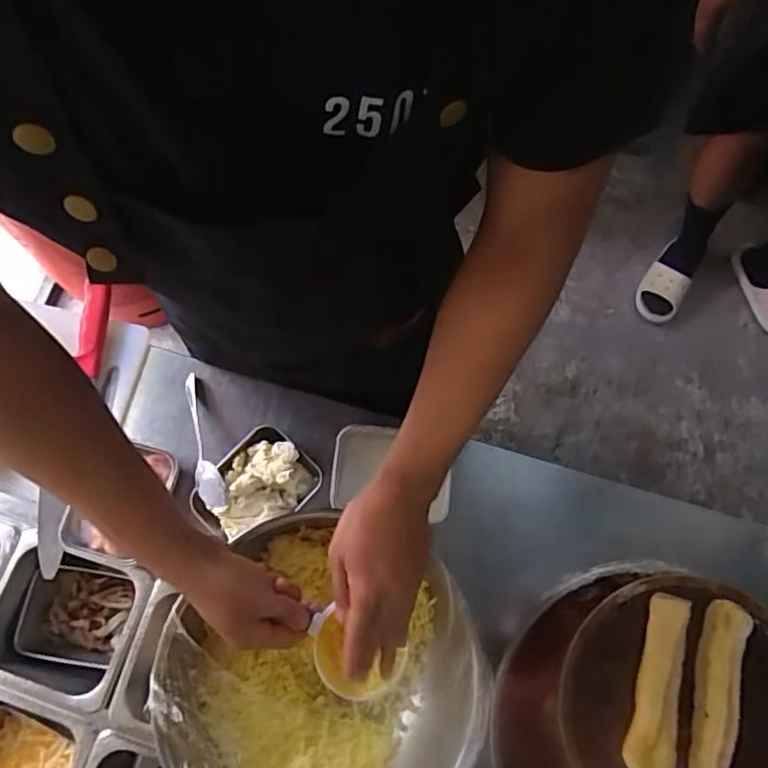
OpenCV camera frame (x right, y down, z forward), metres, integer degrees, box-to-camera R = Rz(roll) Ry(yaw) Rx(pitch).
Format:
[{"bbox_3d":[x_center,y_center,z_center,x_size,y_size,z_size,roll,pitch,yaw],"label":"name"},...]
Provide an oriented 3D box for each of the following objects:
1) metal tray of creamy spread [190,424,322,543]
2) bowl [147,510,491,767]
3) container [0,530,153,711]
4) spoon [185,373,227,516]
[{"bbox_3d":[-0.151,0.120,0.657,0.102,0.047,0.134,41,77,12],"label":"metal tray of creamy spread"},{"bbox_3d":[-0.062,0.305,0.579,0.299,0.117,0.276,0,73,0],"label":"bowl"},{"bbox_3d":[-0.376,0.290,0.701,0.175,0.099,0.156,14,73,5],"label":"container"},{"bbox_3d":[-0.217,0.067,0.678,0.032,0.025,0.189,-20,55,-6],"label":"spoon"}]

